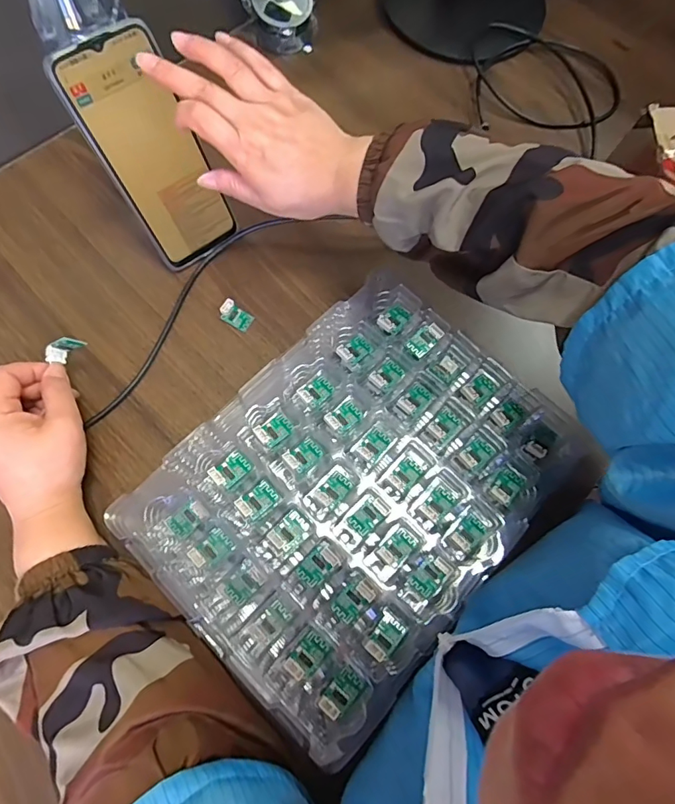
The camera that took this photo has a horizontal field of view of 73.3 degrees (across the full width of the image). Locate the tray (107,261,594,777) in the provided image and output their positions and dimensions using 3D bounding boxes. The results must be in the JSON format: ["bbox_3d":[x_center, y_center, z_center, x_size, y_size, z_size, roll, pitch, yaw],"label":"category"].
[{"bbox_3d":[0.019,0.058,0.331,0.279,0.051,0.214,-42,77,-12],"label":"tray"}]

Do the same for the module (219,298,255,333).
[{"bbox_3d":[-0.090,-0.077,0.399,0.029,0.011,0.018,35,74,9],"label":"module"}]

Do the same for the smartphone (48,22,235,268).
[{"bbox_3d":[-0.142,-0.188,0.359,0.073,0.163,0.010,-35,48,-10],"label":"smartphone"}]

